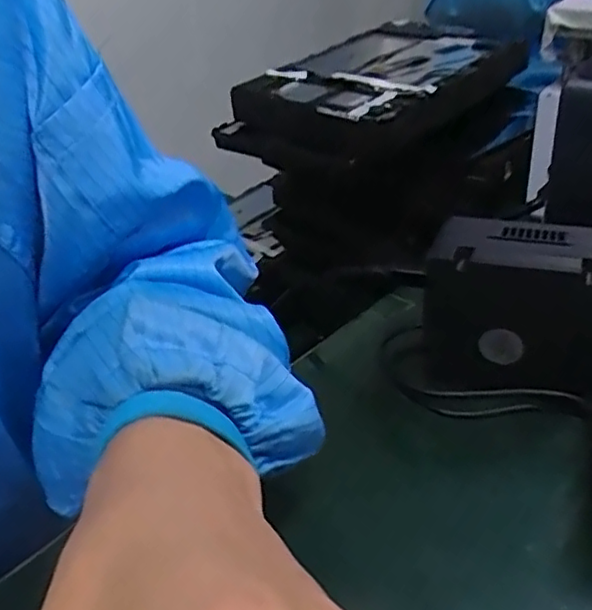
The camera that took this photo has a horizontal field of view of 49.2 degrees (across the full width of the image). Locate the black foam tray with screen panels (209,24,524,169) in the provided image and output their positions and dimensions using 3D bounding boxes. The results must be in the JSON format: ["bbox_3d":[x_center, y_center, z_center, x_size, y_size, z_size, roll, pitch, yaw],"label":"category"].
[{"bbox_3d":[0.063,-0.180,0.553,0.227,0.061,0.153,-32,45,-33],"label":"black foam tray with screen panels"}]

